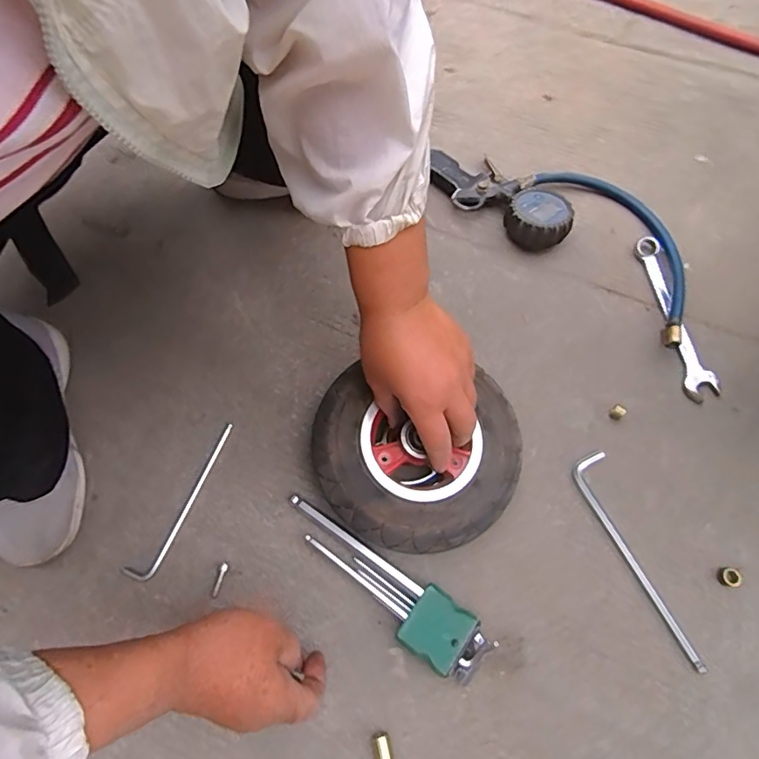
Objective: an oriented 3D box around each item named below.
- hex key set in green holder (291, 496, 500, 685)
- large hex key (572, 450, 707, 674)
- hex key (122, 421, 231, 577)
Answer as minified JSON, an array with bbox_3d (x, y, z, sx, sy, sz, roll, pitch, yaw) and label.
[{"bbox_3d":[-0.001,0.173,0.427,0.200,0.029,0.048,34,72,14],"label":"hex key set in green holder"},{"bbox_3d":[0.226,0.154,0.437,0.032,0.013,0.186,-21,69,-8],"label":"large hex key"},{"bbox_3d":[-0.180,0.112,0.468,0.025,0.004,0.156,26,70,11],"label":"hex key"}]

